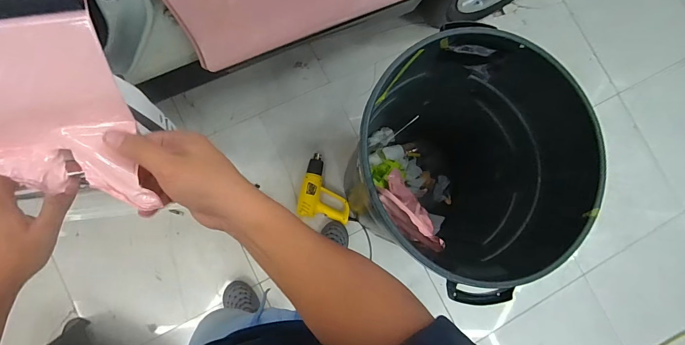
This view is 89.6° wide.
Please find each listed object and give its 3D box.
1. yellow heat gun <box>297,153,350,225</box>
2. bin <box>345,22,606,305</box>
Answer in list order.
[{"bbox_3d":[-0.056,0.063,1.335,0.198,0.066,0.239,13,81,-4],"label":"yellow heat gun"},{"bbox_3d":[0.304,-0.017,1.062,0.557,0.689,0.597,1,82,-6],"label":"bin"}]

